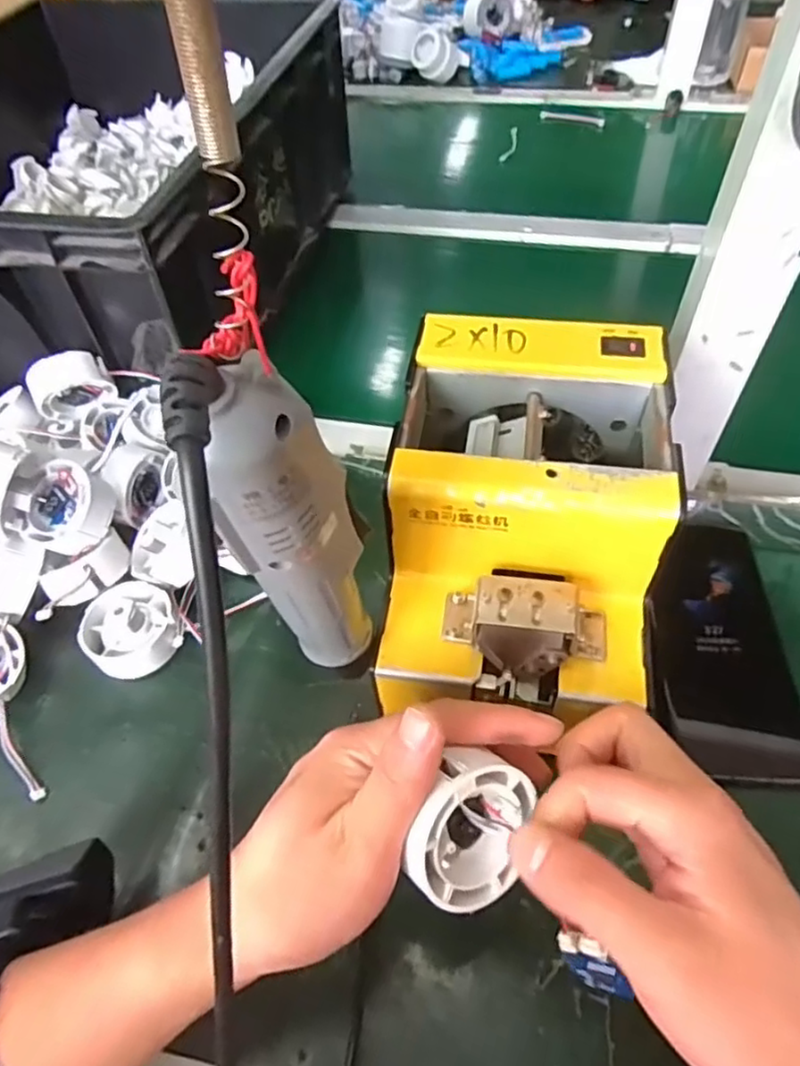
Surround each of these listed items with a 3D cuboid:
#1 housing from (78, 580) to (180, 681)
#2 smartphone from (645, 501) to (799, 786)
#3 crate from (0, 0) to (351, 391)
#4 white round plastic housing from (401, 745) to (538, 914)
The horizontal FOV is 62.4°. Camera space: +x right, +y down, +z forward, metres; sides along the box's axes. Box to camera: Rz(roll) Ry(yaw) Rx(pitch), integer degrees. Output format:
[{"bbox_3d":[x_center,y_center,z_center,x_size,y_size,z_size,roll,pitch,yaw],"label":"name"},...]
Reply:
[{"bbox_3d":[-0.162,0.058,0.399,0.054,0.032,0.053,-2,53,3],"label":"housing"},{"bbox_3d":[0.184,0.057,0.390,0.076,0.012,0.173,2,53,6],"label":"smartphone"},{"bbox_3d":[-0.286,-0.332,0.613,0.386,0.163,0.467,7,54,10],"label":"crate"},{"bbox_3d":[0.018,0.108,0.253,0.038,0.047,0.051,13,80,58],"label":"white round plastic housing"}]

